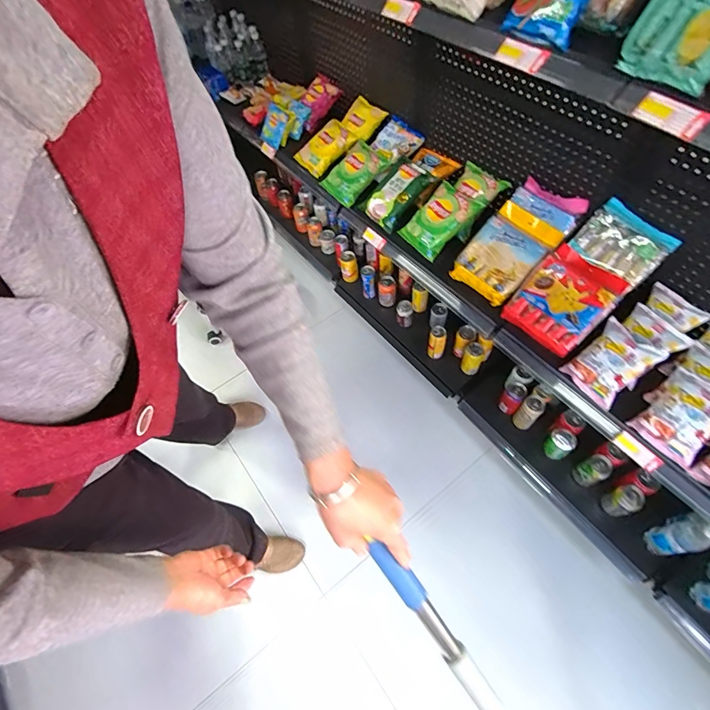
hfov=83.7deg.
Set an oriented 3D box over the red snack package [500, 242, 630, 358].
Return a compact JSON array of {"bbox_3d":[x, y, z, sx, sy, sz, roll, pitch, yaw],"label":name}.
[{"bbox_3d":[0.531,-0.139,1.010,0.192,0.061,0.237,45,102,24],"label":"red snack package"}]

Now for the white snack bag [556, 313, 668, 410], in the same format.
[{"bbox_3d":[0.600,0.021,0.936,0.134,0.041,0.172,48,113,27],"label":"white snack bag"}]

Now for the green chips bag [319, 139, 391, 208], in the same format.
[{"bbox_3d":[-0.003,-0.631,1.377,0.213,0.036,0.166,-46,75,3],"label":"green chips bag"}]

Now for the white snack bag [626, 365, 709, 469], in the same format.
[{"bbox_3d":[0.717,0.135,0.862,0.137,0.043,0.172,44,107,25],"label":"white snack bag"}]

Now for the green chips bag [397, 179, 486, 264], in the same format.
[{"bbox_3d":[0.256,-0.416,1.222,0.161,0.049,0.220,46,103,23],"label":"green chips bag"}]

